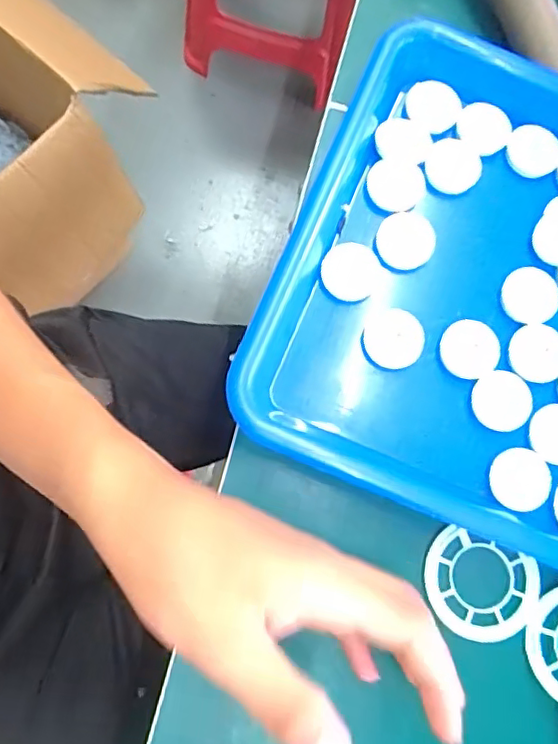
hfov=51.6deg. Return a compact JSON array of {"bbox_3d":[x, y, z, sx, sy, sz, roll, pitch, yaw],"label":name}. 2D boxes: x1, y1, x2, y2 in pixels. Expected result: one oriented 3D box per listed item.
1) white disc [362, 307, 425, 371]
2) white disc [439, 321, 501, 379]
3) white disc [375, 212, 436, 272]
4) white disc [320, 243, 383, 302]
[{"bbox_3d":[0.062,-0.018,0.310,0.032,0.004,0.031,0,80,0],"label":"white disc"},{"bbox_3d":[0.103,-0.012,0.310,0.032,0.004,0.030,0,80,0],"label":"white disc"},{"bbox_3d":[0.070,-0.073,0.319,0.032,0.004,0.030,0,80,0],"label":"white disc"},{"bbox_3d":[0.040,-0.055,0.315,0.033,0.004,0.030,0,80,0],"label":"white disc"}]

